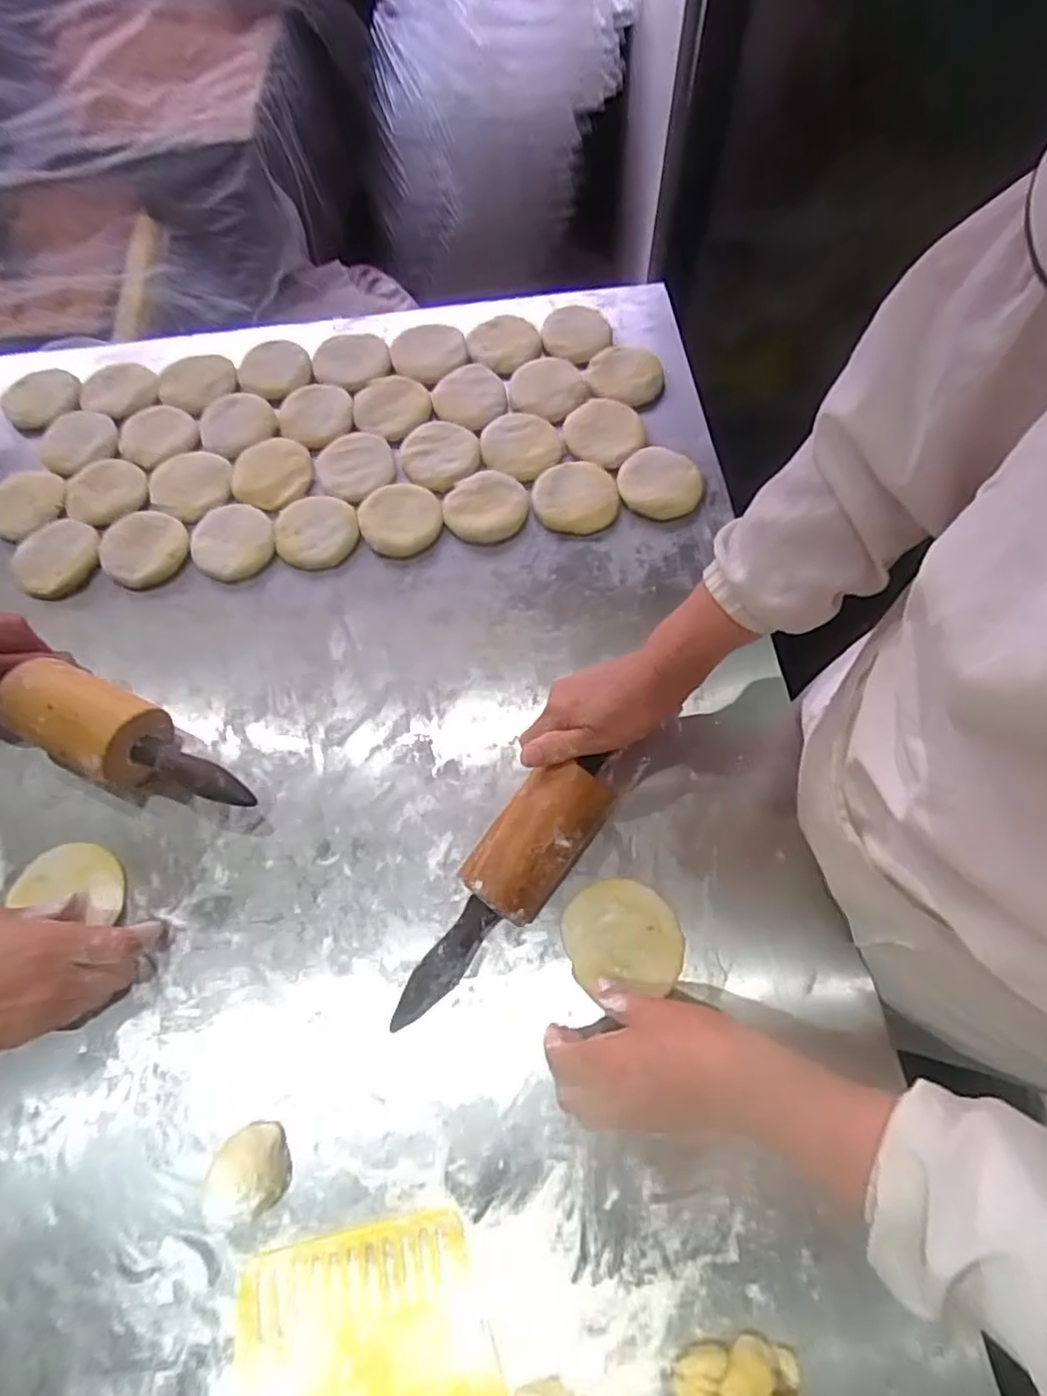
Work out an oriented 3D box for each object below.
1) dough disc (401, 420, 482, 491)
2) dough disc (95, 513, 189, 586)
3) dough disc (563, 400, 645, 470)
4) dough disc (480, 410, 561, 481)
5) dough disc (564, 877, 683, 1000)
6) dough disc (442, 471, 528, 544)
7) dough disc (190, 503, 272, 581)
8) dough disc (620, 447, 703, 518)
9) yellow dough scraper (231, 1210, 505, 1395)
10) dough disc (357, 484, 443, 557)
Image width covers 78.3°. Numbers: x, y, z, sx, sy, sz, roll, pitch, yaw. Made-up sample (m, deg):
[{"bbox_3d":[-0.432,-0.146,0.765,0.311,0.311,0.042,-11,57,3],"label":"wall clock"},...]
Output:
[{"bbox_3d":[-0.087,-0.256,0.676,0.081,0.016,0.074,-1,68,2],"label":"dough disc"},{"bbox_3d":[-0.376,-0.148,0.636,0.082,0.017,0.080,-1,68,2],"label":"dough disc"},{"bbox_3d":[0.086,-0.282,0.679,0.080,0.015,0.076,-1,68,2],"label":"dough disc"},{"bbox_3d":[-0.003,-0.268,0.677,0.079,0.011,0.088,-16,68,-4],"label":"dough disc"},{"bbox_3d":[0.074,0.178,0.485,0.085,0.008,0.079,-1,68,2],"label":"dough disc"},{"bbox_3d":[-0.037,-0.192,0.644,0.081,0.011,0.074,-1,68,2],"label":"dough disc"},{"bbox_3d":[-0.287,-0.153,0.635,0.080,0.012,0.081,-1,68,2],"label":"dough disc"},{"bbox_3d":[0.138,-0.221,0.651,0.083,0.015,0.077,-1,68,2],"label":"dough disc"},{"bbox_3d":[-0.104,0.405,0.405,0.160,0.009,0.112,-12,68,-2],"label":"yellow dough scraper"},{"bbox_3d":[-0.122,-0.180,0.642,0.079,0.012,0.076,-9,68,-1],"label":"dough disc"}]

